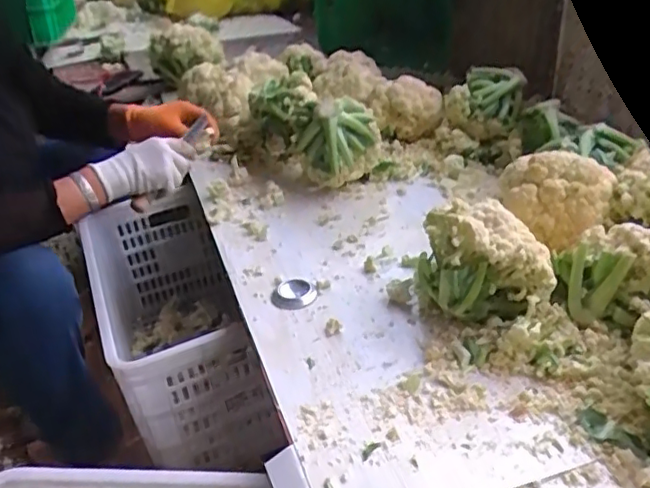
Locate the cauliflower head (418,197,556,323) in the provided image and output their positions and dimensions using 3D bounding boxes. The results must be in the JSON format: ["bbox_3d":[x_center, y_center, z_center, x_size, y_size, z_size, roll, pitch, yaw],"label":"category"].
[{"bbox_3d":[0.200,0.022,0.745,0.154,0.142,0.105,-3,32,4],"label":"cauliflower head"}]

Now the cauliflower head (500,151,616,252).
[{"bbox_3d":[0.312,-0.064,0.815,0.143,0.094,0.096,8,34,20],"label":"cauliflower head"}]

